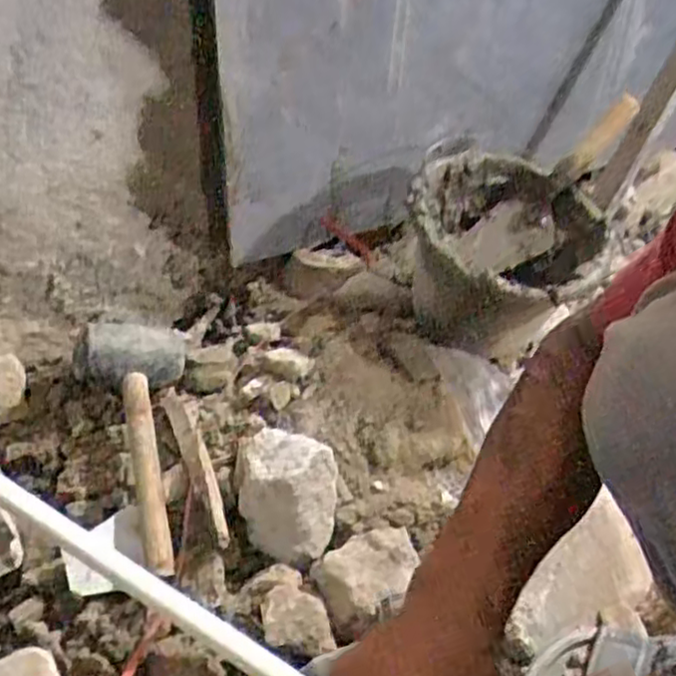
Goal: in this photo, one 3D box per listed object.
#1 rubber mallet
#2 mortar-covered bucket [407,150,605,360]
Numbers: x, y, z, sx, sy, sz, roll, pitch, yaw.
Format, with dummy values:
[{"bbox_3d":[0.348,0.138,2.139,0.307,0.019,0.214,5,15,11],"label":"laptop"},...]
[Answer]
[{"bbox_3d":[-0.199,0.096,0.725,0.106,0.065,0.299,-8,56,-13],"label":"rubber mallet"},{"bbox_3d":[0.188,-0.093,0.833,0.201,0.168,0.232,18,43,16],"label":"mortar-covered bucket"}]

